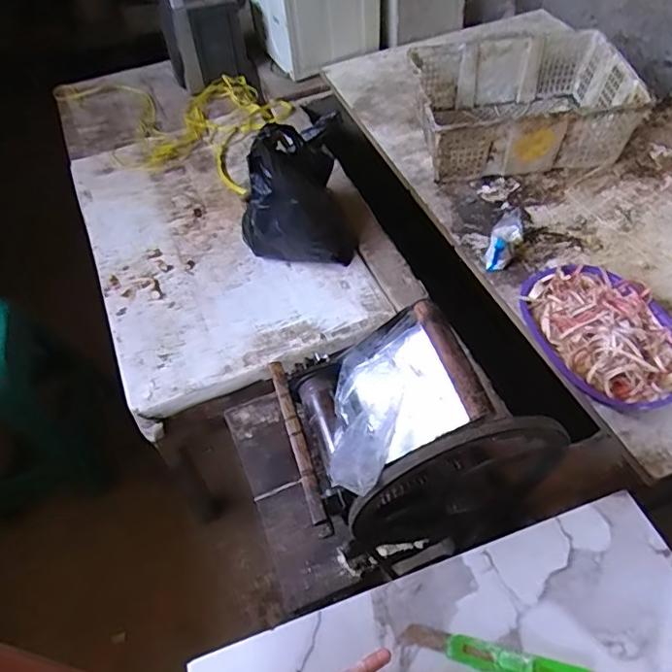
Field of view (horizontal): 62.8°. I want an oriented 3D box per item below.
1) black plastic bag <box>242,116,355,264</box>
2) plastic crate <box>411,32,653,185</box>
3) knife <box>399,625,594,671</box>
[{"bbox_3d":[-0.079,-0.281,1.121,0.227,0.295,0.188,-21,54,-10],"label":"black plastic bag"},{"bbox_3d":[0.436,-0.557,1.333,0.469,0.153,0.368,-5,53,2],"label":"plastic crate"},{"bbox_3d":[0.159,0.305,0.507,0.192,0.014,0.033,11,55,14],"label":"knife"}]

